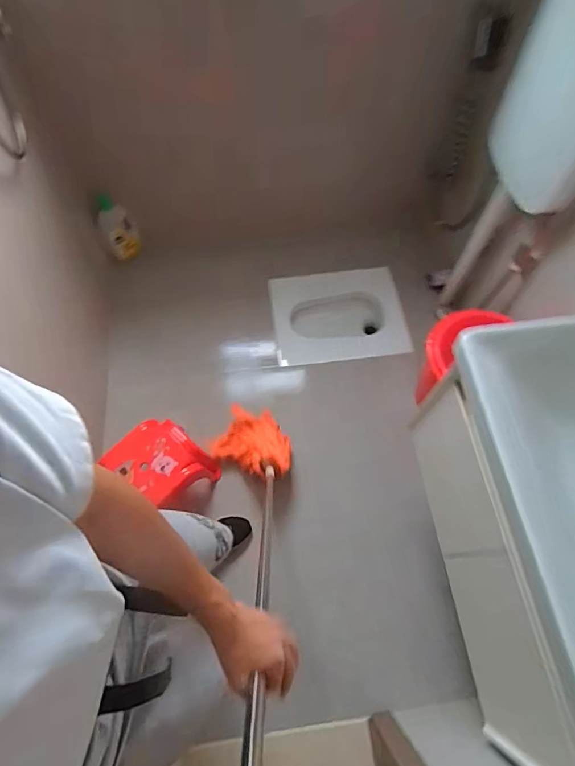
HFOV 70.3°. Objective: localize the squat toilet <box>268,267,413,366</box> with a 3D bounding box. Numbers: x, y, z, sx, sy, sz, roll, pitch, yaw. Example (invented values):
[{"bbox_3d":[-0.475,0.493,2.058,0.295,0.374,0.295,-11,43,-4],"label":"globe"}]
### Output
[{"bbox_3d":[0.219,-0.296,1.838,0.566,0.119,0.446,-5,69,-2],"label":"squat toilet"}]

